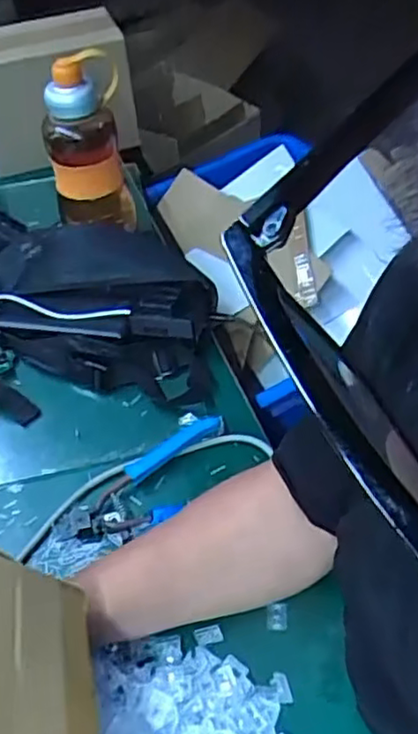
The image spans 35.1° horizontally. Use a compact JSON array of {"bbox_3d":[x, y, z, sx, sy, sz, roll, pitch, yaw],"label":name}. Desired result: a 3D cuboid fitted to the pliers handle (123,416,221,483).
[{"bbox_3d":[-0.033,0.076,0.642,0.104,0.007,0.019,-32,86,-14],"label":"pliers handle"}]

